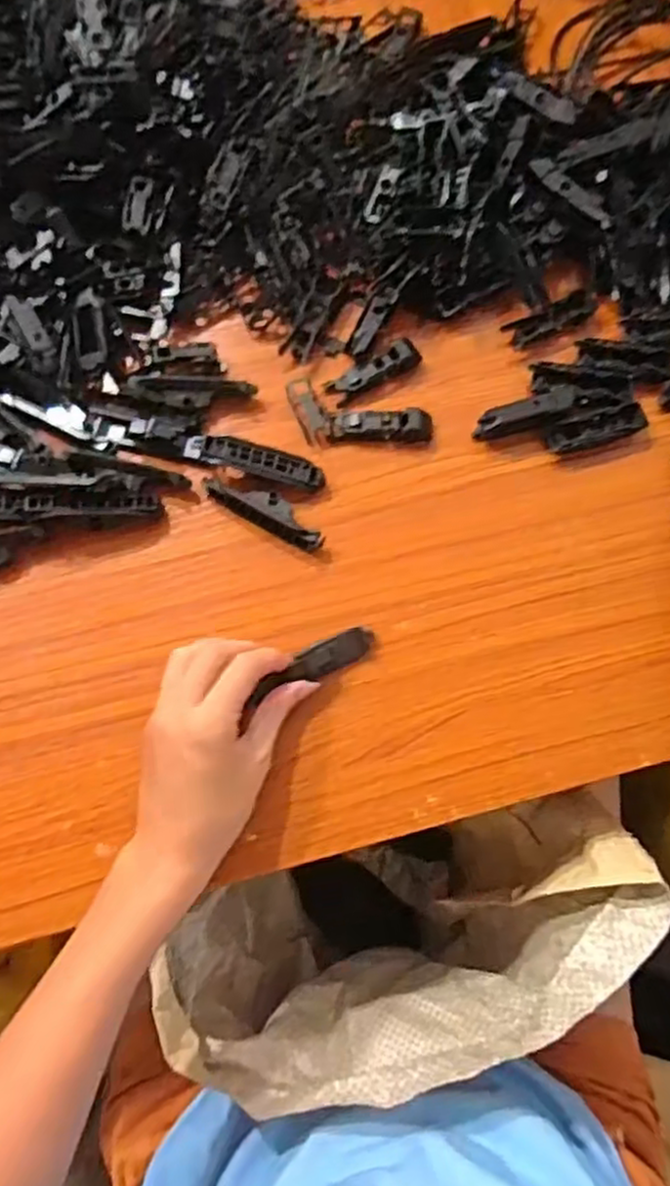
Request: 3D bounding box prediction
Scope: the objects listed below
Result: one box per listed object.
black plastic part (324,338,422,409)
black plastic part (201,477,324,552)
[{"bbox_3d":[0.026,-0.144,0.456,0.066,0.010,0.019,-33,78,-10],"label":"black plastic part"},{"bbox_3d":[-0.042,-0.051,0.427,0.080,0.014,0.021,32,76,7],"label":"black plastic part"}]

